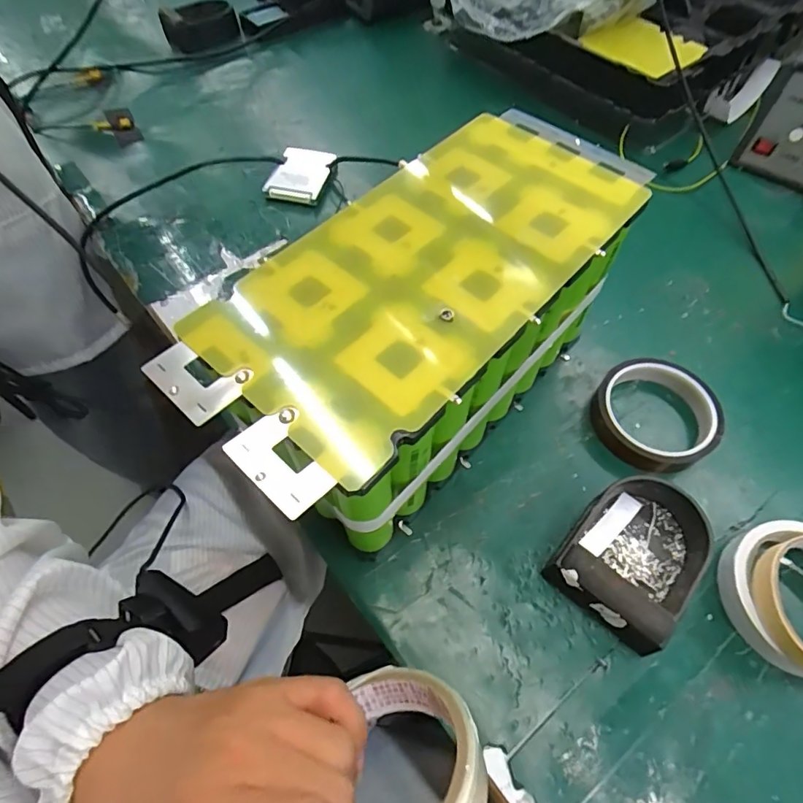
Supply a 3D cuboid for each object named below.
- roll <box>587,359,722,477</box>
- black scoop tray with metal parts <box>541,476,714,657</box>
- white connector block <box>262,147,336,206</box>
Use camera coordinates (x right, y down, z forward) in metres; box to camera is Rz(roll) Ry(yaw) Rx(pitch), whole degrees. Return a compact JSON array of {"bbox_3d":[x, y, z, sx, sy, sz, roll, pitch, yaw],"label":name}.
[{"bbox_3d":[0.199,0.010,0.384,0.090,0.030,0.086,-1,60,1],"label":"roll"},{"bbox_3d":[0.156,0.098,0.321,0.080,0.035,0.104,37,67,21],"label":"black scoop tray with metal parts"},{"bbox_3d":[-0.116,-0.261,0.553,0.060,0.016,0.082,9,61,7],"label":"white connector block"}]

